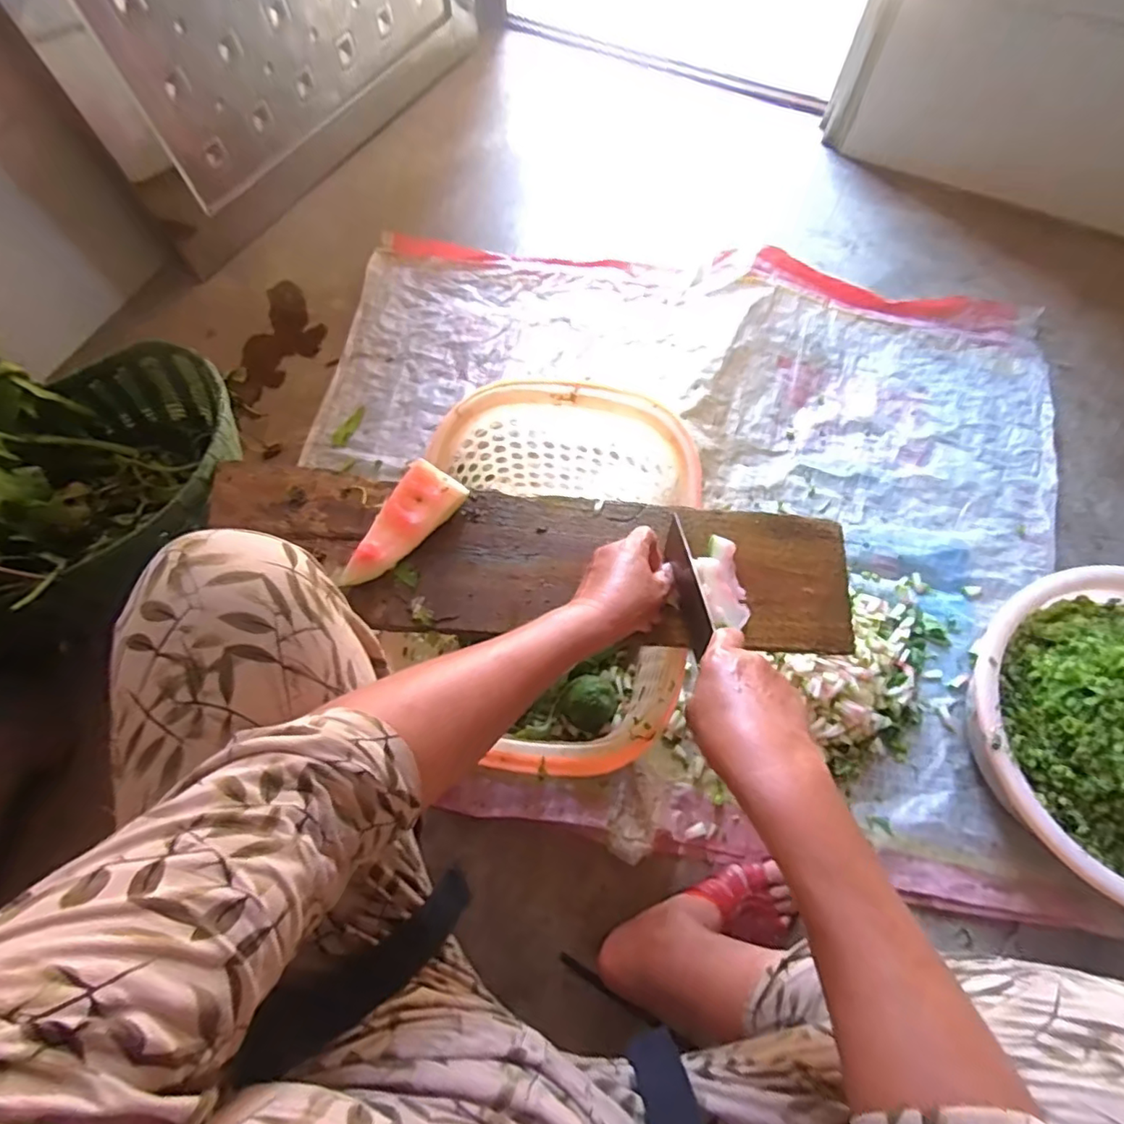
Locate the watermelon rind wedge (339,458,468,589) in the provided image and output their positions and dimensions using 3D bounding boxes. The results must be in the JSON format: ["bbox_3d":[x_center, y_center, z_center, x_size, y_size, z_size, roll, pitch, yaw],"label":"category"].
[{"bbox_3d":[-0.156,-0.036,0.545,0.051,0.039,0.138,38,74,13],"label":"watermelon rind wedge"}]

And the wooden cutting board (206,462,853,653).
[{"bbox_3d":[-0.039,-0.002,0.557,0.620,0.028,0.148,7,68,2],"label":"wooden cutting board"}]

